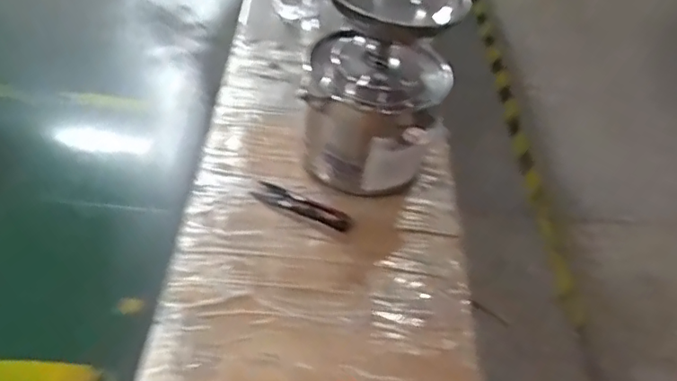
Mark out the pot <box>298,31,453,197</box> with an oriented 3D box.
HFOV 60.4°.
[{"bbox_3d":[0.034,-0.076,0.580,0.133,0.124,0.113,18,46,10],"label":"pot"}]

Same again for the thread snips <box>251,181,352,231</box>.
[{"bbox_3d":[-0.036,0.014,0.569,0.099,0.005,0.024,22,47,14],"label":"thread snips"}]

